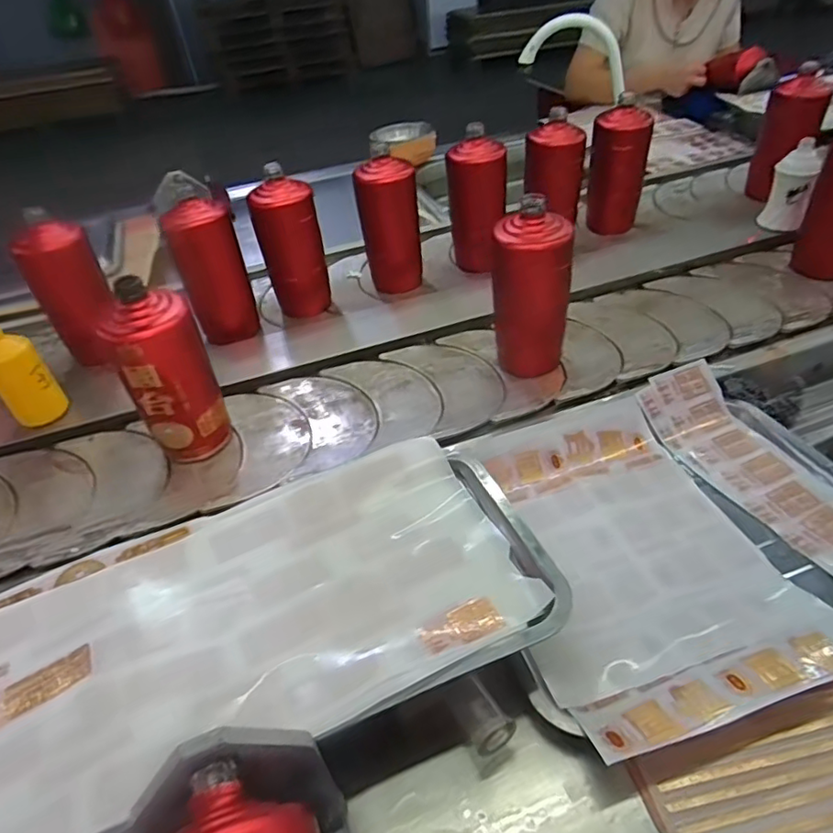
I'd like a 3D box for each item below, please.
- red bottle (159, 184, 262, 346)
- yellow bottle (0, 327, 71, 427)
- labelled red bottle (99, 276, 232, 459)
[{"bbox_3d":[-0.264,-0.187,0.750,0.082,0.171,0.073,-20,43,-14],"label":"red bottle"},{"bbox_3d":[-0.441,-0.044,0.644,0.057,0.108,0.045,-35,49,-28],"label":"yellow bottle"},{"bbox_3d":[-0.244,-0.031,0.570,0.077,0.178,0.070,-10,41,-3],"label":"labelled red bottle"}]

